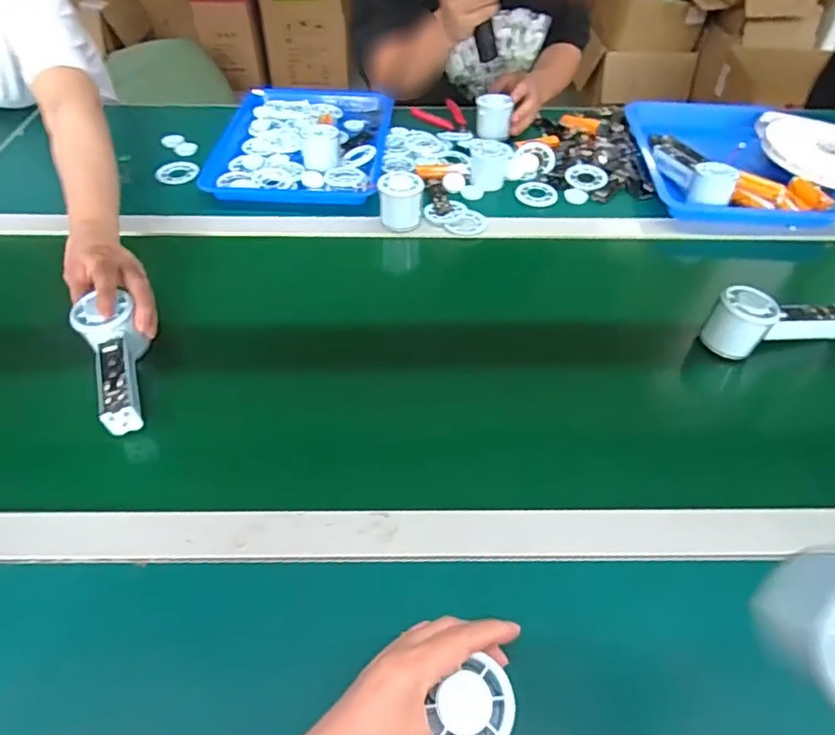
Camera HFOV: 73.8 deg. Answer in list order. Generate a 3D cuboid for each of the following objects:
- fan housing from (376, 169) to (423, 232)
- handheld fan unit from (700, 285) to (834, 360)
[{"bbox_3d":[-0.021,-0.222,0.733,0.057,0.056,0.047,7,48,5],"label":"fan housing"},{"bbox_3d":[0.384,-0.054,0.593,0.150,0.059,0.049,-8,48,-8],"label":"handheld fan unit"}]

